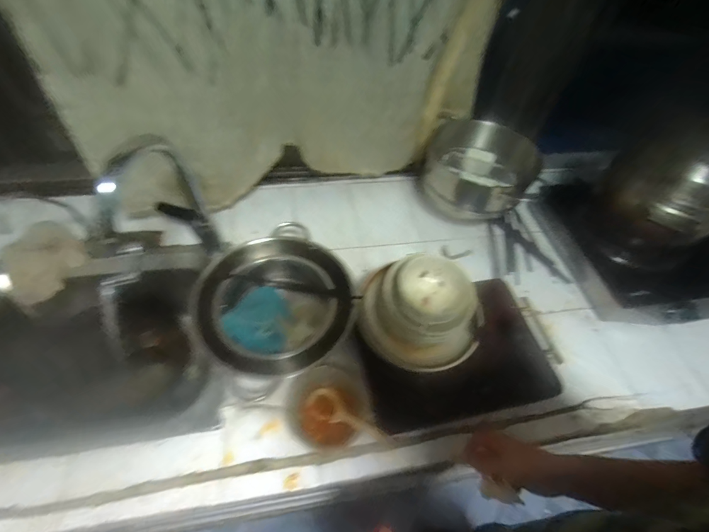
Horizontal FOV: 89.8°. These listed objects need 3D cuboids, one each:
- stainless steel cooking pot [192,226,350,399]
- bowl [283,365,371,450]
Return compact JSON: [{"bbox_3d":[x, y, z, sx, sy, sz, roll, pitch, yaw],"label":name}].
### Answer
[{"bbox_3d":[-0.146,0.075,0.674,0.284,0.095,0.249,-35,64,-27],"label":"stainless steel cooking pot"},{"bbox_3d":[-0.045,0.237,0.603,0.122,0.044,0.126,3,53,-4],"label":"bowl"}]

